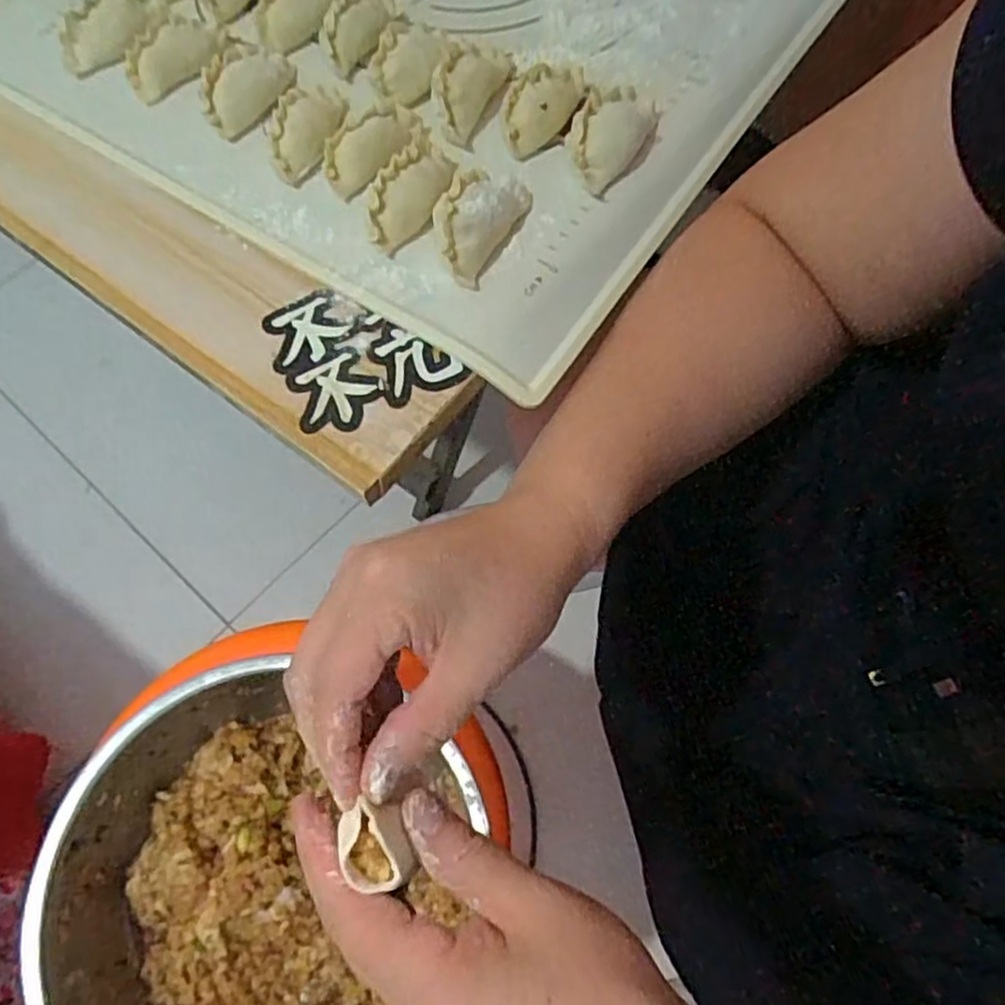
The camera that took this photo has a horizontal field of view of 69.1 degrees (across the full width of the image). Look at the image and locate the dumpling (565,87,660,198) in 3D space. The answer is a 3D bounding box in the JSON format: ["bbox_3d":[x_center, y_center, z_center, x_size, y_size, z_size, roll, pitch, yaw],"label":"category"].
[{"bbox_3d":[0.052,-0.177,0.350,0.031,0.024,0.063,35,70,14],"label":"dumpling"}]

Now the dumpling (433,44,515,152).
[{"bbox_3d":[-0.016,-0.210,0.363,0.026,0.019,0.065,21,67,8],"label":"dumpling"}]

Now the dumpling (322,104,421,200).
[{"bbox_3d":[-0.063,-0.171,0.350,0.017,0.021,0.054,36,70,14],"label":"dumpling"}]

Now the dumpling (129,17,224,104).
[{"bbox_3d":[-0.172,-0.233,0.378,0.026,0.018,0.052,39,71,15],"label":"dumpling"}]

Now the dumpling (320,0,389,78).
[{"bbox_3d":[-0.077,-0.246,0.379,0.019,0.022,0.044,20,67,8],"label":"dumpling"}]

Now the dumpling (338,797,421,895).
[{"bbox_3d":[-0.041,0.112,0.238,0.019,0.013,0.025,-17,67,-8],"label":"dumpling"}]

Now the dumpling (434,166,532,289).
[{"bbox_3d":[-0.013,-0.129,0.330,0.031,0.023,0.059,26,68,10],"label":"dumpling"}]

